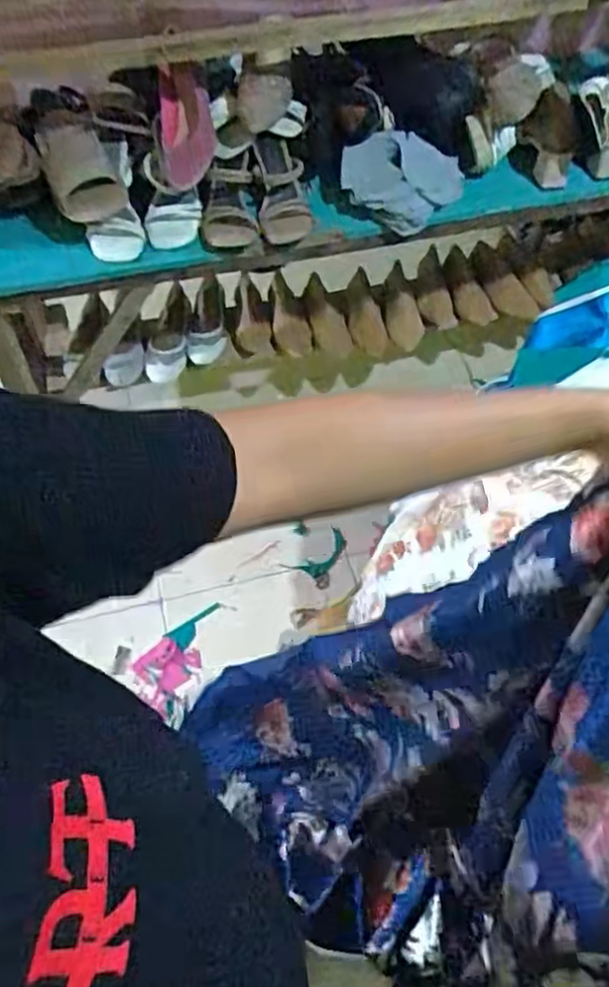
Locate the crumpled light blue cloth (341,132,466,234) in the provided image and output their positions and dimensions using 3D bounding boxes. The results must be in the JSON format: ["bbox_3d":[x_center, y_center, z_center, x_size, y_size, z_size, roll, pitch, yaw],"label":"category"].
[{"bbox_3d":[0.164,-0.517,1.157,0.200,0.086,0.140,-9,57,-6],"label":"crumpled light blue cloth"}]

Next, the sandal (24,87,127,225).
[{"bbox_3d":[-0.377,-0.559,1.114,0.104,0.082,0.320,-19,59,-13],"label":"sandal"}]

